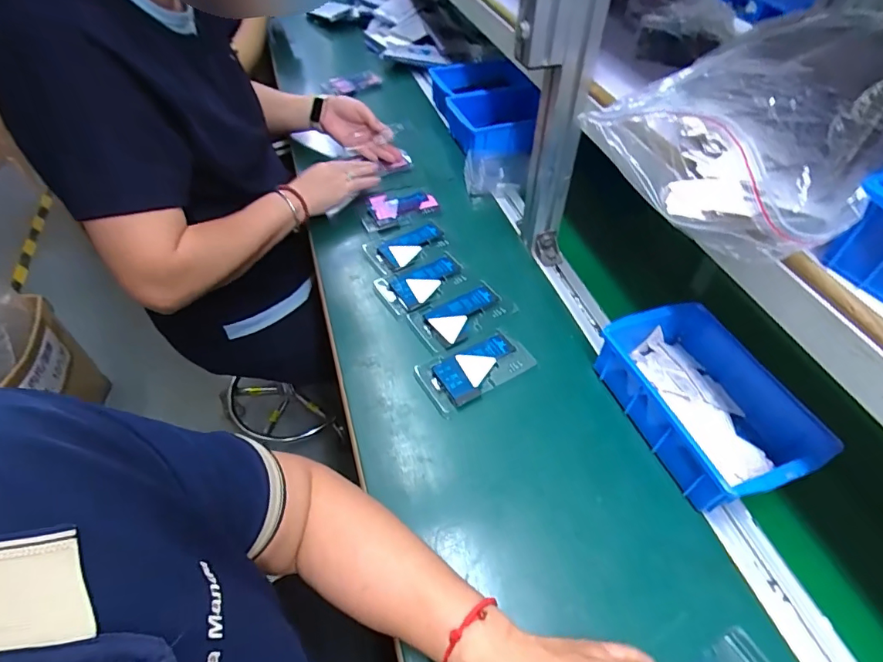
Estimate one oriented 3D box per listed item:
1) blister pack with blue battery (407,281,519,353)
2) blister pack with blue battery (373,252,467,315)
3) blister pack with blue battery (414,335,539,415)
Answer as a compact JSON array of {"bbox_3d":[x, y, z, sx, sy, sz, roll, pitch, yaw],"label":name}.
[{"bbox_3d":[0.027,-0.021,0.611,0.121,0.008,0.071,-27,54,-21],"label":"blister pack with blue battery"},{"bbox_3d":[-0.023,-0.066,0.650,0.117,0.009,0.071,-27,54,-21],"label":"blister pack with blue battery"},{"bbox_3d":[0.040,0.044,0.555,0.127,0.007,0.064,-20,52,-17],"label":"blister pack with blue battery"}]

